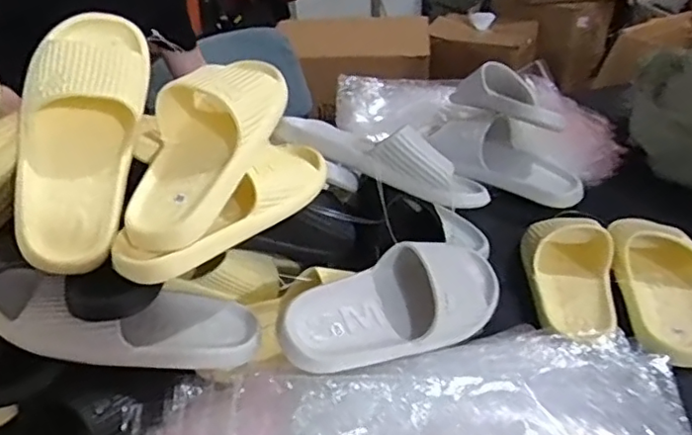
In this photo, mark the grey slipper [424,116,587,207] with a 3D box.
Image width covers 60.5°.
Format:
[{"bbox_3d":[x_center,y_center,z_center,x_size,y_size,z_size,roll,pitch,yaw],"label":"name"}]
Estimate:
[{"bbox_3d":[0.245,-0.093,0.906,0.243,0.073,0.091,33,46,24],"label":"grey slipper"}]

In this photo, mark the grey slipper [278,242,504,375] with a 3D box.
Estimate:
[{"bbox_3d":[0.061,0.082,0.601,0.260,0.064,0.109,-15,64,-24],"label":"grey slipper"}]

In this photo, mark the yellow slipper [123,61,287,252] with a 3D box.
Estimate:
[{"bbox_3d":[-0.143,-0.075,0.572,0.108,0.090,0.223,29,44,-7],"label":"yellow slipper"}]

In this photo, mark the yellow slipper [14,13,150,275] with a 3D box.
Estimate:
[{"bbox_3d":[-0.243,-0.079,0.545,0.094,0.075,0.250,2,77,7],"label":"yellow slipper"}]

